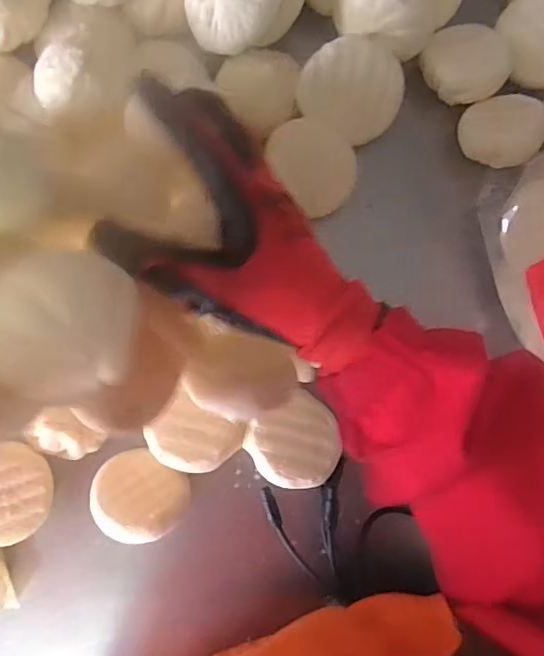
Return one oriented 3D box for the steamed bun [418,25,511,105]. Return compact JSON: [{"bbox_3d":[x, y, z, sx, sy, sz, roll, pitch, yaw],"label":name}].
[{"bbox_3d":[0.166,-0.225,0.504,0.066,0.041,0.063,0,87,-4],"label":"steamed bun"}]

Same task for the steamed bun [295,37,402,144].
[{"bbox_3d":[0.066,-0.197,0.487,0.082,0.064,0.067,29,85,-2],"label":"steamed bun"}]

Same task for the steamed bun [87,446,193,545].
[{"bbox_3d":[-0.106,0.135,0.466,0.076,0.065,0.027,19,129,5],"label":"steamed bun"}]

